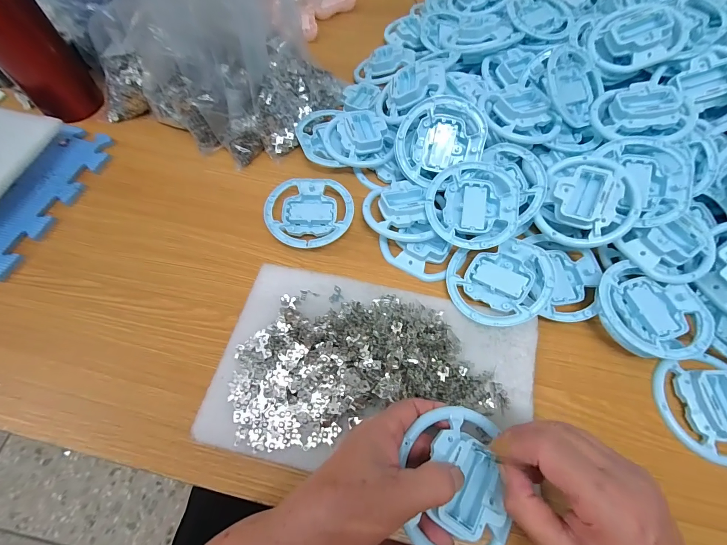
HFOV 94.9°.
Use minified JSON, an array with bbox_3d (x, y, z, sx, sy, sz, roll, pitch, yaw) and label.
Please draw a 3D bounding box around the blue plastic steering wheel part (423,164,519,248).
[{"bbox_3d":[0.127,-0.077,0.389,0.104,0.025,0.104,-1,75,5],"label":"blue plastic steering wheel part"}]

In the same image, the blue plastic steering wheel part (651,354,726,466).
[{"bbox_3d":[0.338,0.132,0.326,0.087,0.022,0.096,-5,62,-6],"label":"blue plastic steering wheel part"}]

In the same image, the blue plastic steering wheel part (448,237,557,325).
[{"bbox_3d":[0.148,0.013,0.361,0.099,0.021,0.099,-11,62,21],"label":"blue plastic steering wheel part"}]

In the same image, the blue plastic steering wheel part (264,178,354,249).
[{"bbox_3d":[-0.066,-0.074,0.415,0.102,0.023,0.106,1,61,-2],"label":"blue plastic steering wheel part"}]

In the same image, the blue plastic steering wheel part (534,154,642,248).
[{"bbox_3d":[0.249,-0.079,0.368,0.095,0.044,0.104,20,99,20],"label":"blue plastic steering wheel part"}]

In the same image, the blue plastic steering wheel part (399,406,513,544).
[{"bbox_3d":[0.069,0.157,0.250,0.076,0.027,0.102,5,61,0],"label":"blue plastic steering wheel part"}]

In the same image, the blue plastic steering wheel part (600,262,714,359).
[{"bbox_3d":[0.298,0.042,0.344,0.108,0.014,0.097,16,63,6],"label":"blue plastic steering wheel part"}]

